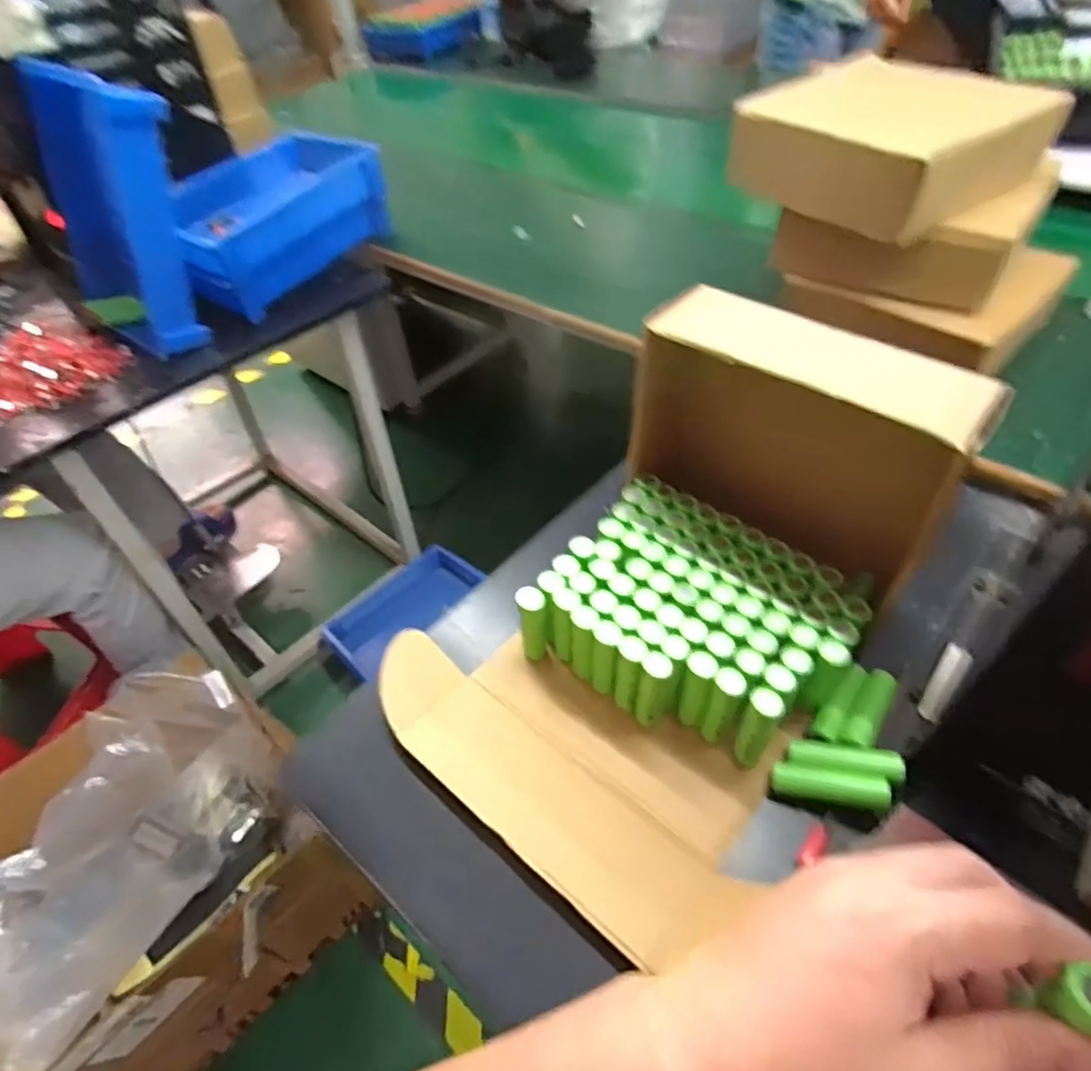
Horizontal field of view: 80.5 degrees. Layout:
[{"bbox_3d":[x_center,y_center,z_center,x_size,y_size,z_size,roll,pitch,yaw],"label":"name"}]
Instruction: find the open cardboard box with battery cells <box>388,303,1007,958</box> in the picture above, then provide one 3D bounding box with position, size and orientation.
[{"bbox_3d":[0.072,0.031,0.415,0.265,0.198,0.333,32,58,29],"label":"open cardboard box with battery cells"}]

